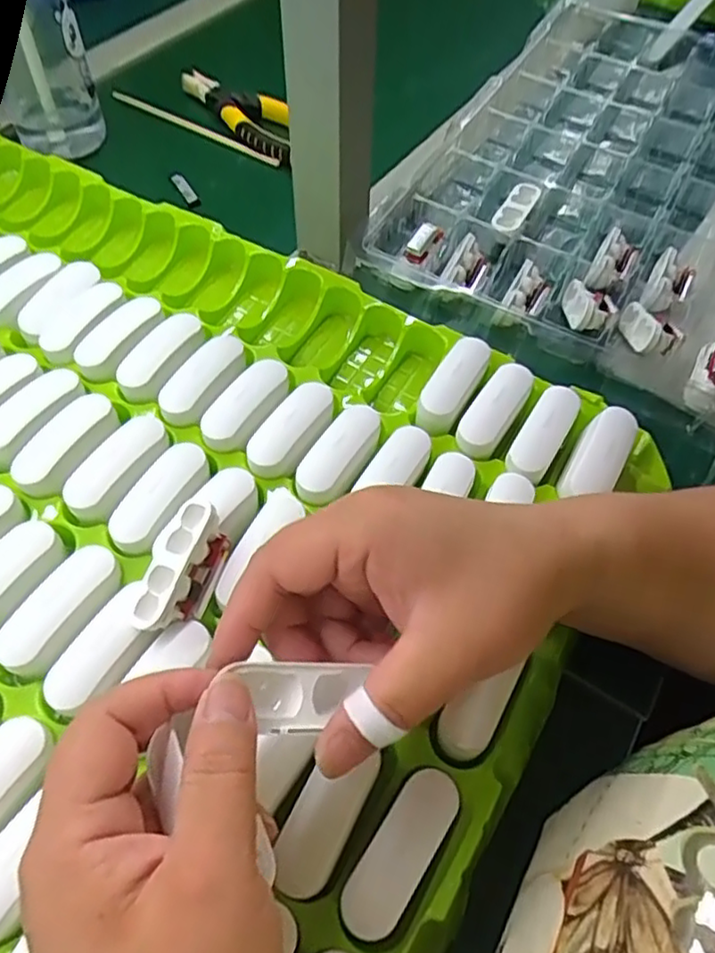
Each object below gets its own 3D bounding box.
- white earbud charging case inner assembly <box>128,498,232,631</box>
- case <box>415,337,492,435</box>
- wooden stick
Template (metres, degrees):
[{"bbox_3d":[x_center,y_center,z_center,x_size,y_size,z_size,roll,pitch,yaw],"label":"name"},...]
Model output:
[{"bbox_3d":[-0.080,0.044,0.306,0.021,0.024,0.060,10,67,28],"label":"white earbud charging case inner assembly"},{"bbox_3d":[0.059,-0.051,0.404,0.025,0.039,0.069,26,59,13],"label":"case"},{"bbox_3d":[-0.147,-0.317,0.594,0.193,0.007,0.012,29,60,15],"label":"wooden stick"}]

